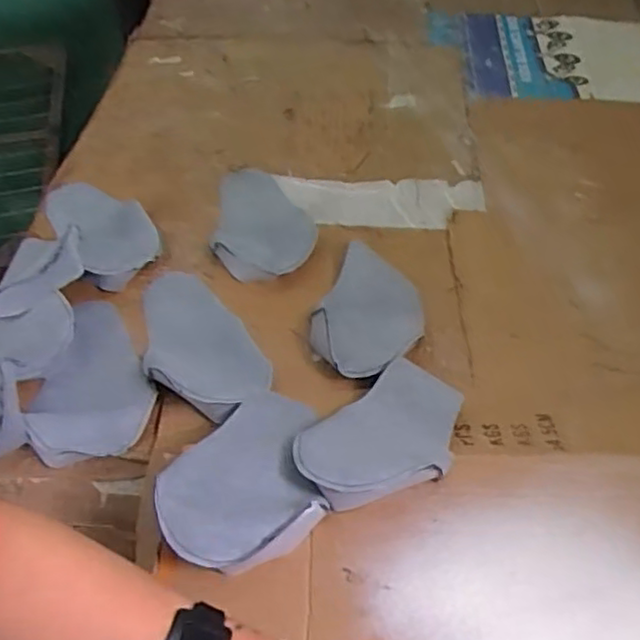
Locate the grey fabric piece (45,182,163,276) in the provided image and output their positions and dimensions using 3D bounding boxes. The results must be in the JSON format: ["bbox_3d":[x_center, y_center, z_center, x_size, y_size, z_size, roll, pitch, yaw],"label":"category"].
[{"bbox_3d":[-0.358,-0.159,1.086,0.127,0.045,0.281,-31,58,-22],"label":"grey fabric piece"}]

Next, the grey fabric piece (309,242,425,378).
[{"bbox_3d":[0.058,-0.010,0.925,0.156,0.051,0.196,-25,56,-18],"label":"grey fabric piece"}]

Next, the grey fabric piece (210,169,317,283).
[{"bbox_3d":[-0.089,-0.161,1.077,0.155,0.043,0.265,-2,52,-1],"label":"grey fabric piece"}]

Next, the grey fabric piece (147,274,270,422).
[{"bbox_3d":[-0.172,0.027,0.903,0.150,0.043,0.280,-30,49,-27],"label":"grey fabric piece"}]

